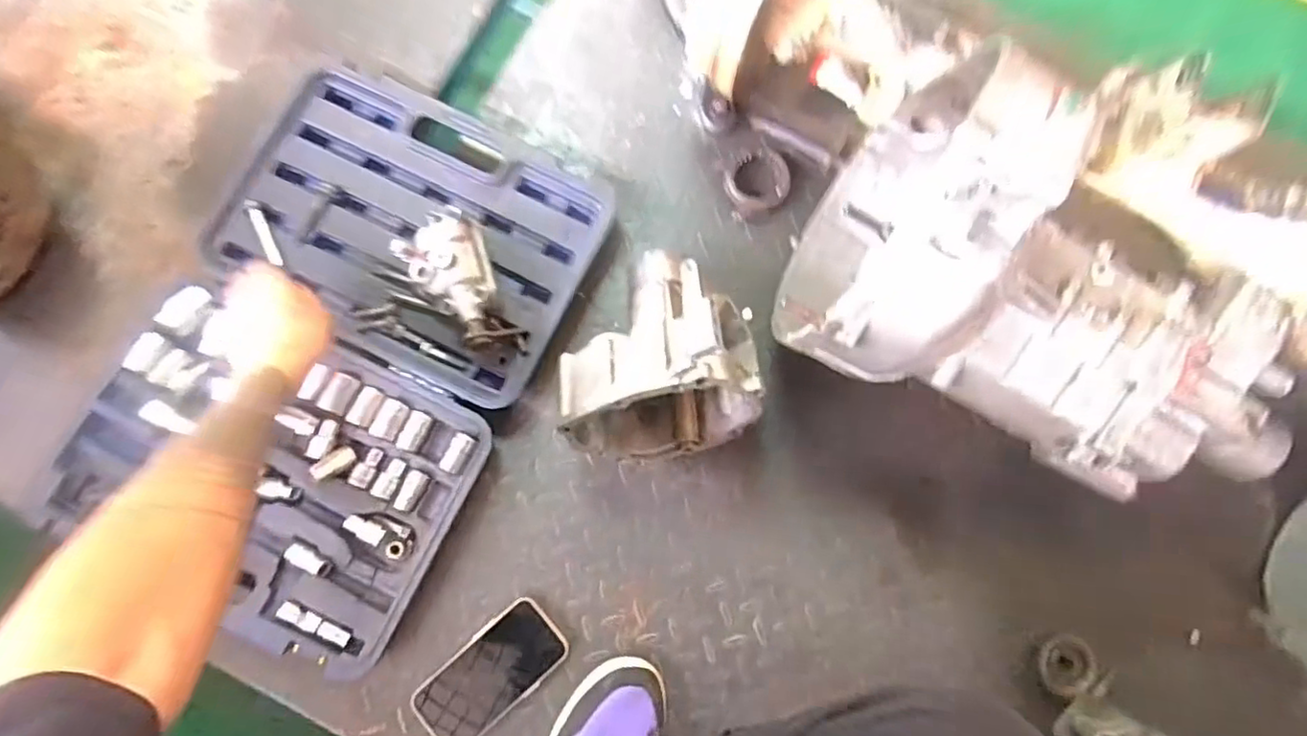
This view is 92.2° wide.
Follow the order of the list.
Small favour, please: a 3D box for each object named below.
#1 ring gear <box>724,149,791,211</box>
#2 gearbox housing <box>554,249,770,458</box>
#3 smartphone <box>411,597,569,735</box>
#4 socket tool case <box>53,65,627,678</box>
[{"bbox_3d":[0.118,-0.213,0.713,0.071,0.018,0.068,4,79,-1],"label":"ring gear"},{"bbox_3d":[0.004,-0.015,0.607,0.180,0.163,0.189,0,79,-1],"label":"gearbox housing"},{"bbox_3d":[-0.161,0.303,0.621,0.150,0.014,0.075,-41,83,-8],"label":"smartphone"},{"bbox_3d":[-0.319,-0.030,0.639,0.378,0.069,0.540,26,80,3],"label":"socket tool case"}]

